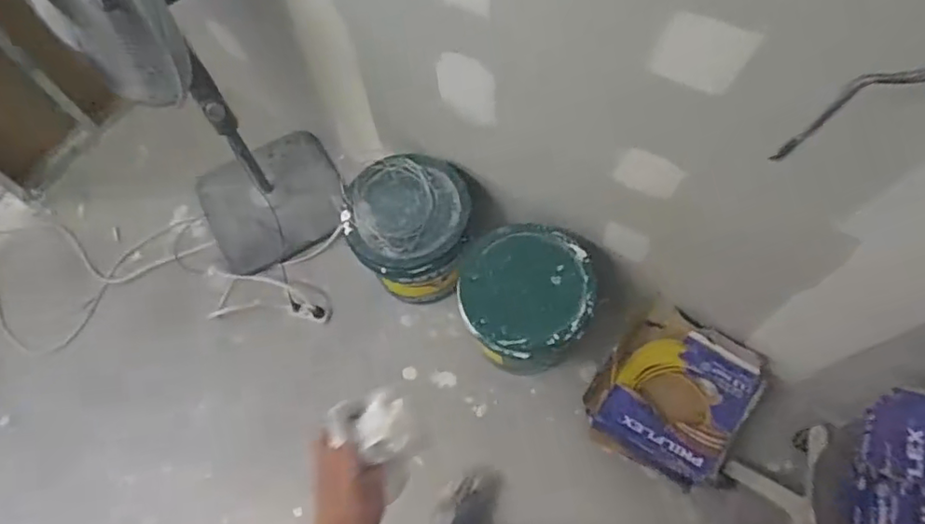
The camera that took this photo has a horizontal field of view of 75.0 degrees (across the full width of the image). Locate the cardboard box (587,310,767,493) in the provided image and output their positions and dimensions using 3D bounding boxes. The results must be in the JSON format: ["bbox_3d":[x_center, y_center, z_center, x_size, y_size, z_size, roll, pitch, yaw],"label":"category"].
[{"bbox_3d":[0.481,0.301,1.402,0.307,0.163,0.342,31,72,16],"label":"cardboard box"}]

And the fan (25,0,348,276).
[{"bbox_3d":[-0.553,-0.318,1.357,0.374,1.004,0.363,-27,67,-8],"label":"fan"}]

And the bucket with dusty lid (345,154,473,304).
[{"bbox_3d":[-0.123,-0.069,1.530,0.298,0.288,0.308,-1,66,3],"label":"bucket with dusty lid"}]

